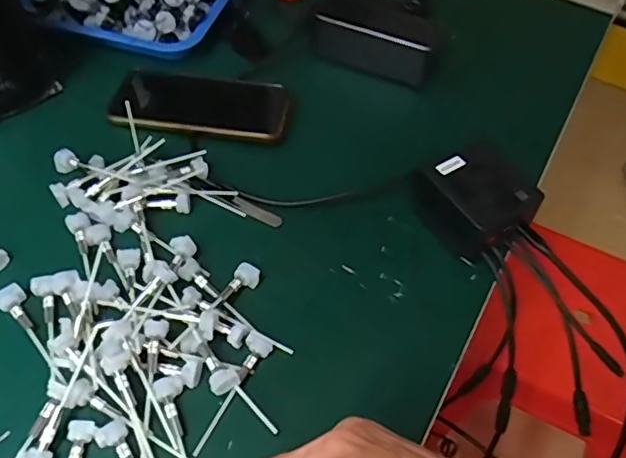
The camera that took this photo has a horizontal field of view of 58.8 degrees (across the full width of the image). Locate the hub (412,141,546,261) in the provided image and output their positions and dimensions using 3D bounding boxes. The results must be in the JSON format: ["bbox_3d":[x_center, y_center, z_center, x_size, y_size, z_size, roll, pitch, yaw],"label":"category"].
[{"bbox_3d":[0.132,-0.022,0.458,0.077,0.053,0.084,-32,61,-27],"label":"hub"}]

